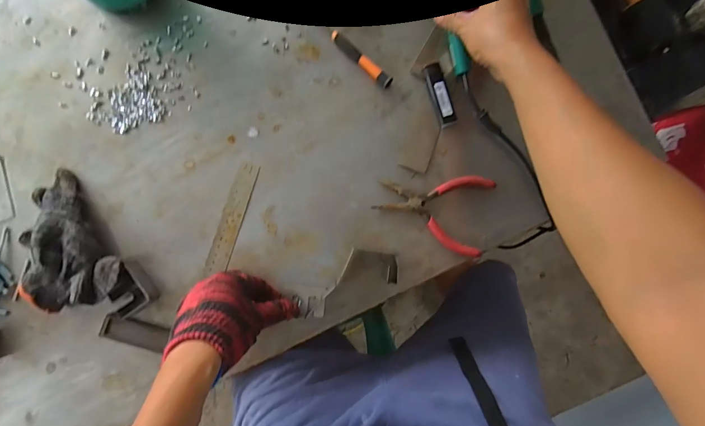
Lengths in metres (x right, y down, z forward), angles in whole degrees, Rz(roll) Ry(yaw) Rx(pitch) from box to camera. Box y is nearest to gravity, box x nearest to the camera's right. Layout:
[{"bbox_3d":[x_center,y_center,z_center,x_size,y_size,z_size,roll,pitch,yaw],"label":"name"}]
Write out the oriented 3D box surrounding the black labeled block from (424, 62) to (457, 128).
[{"bbox_3d":[0.113,-0.152,0.458,0.023,0.012,0.080,-20,89,-4],"label":"black labeled block"}]

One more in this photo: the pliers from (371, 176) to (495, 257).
[{"bbox_3d":[0.101,-0.008,0.448,0.140,0.011,0.097,14,87,-3],"label":"pliers"}]

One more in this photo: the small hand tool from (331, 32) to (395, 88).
[{"bbox_3d":[0.011,-0.196,0.454,0.097,0.010,0.016,41,86,-2],"label":"small hand tool"}]

